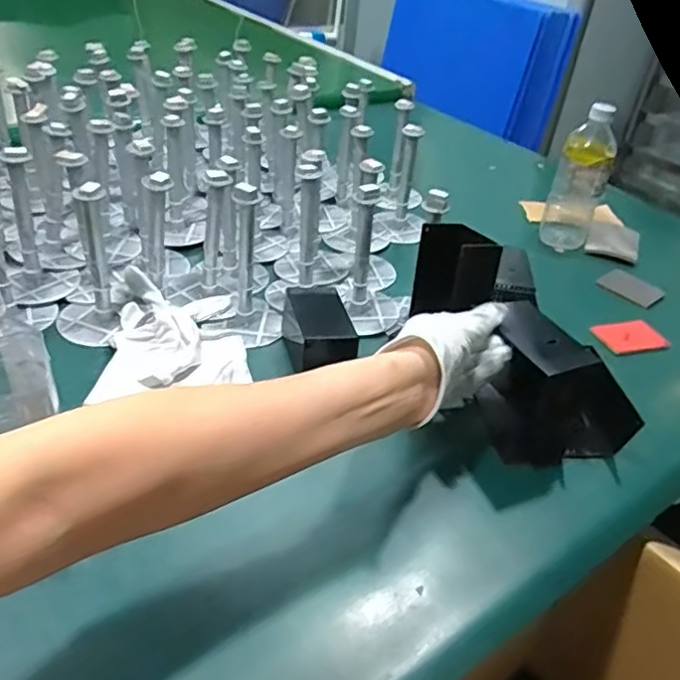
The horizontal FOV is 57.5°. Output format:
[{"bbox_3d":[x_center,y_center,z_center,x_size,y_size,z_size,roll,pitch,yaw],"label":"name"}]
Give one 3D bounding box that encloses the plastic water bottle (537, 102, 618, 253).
[{"bbox_3d":[0.336,-0.225,0.873,0.075,0.189,0.061,19,38,16],"label":"plastic water bottle"}]

